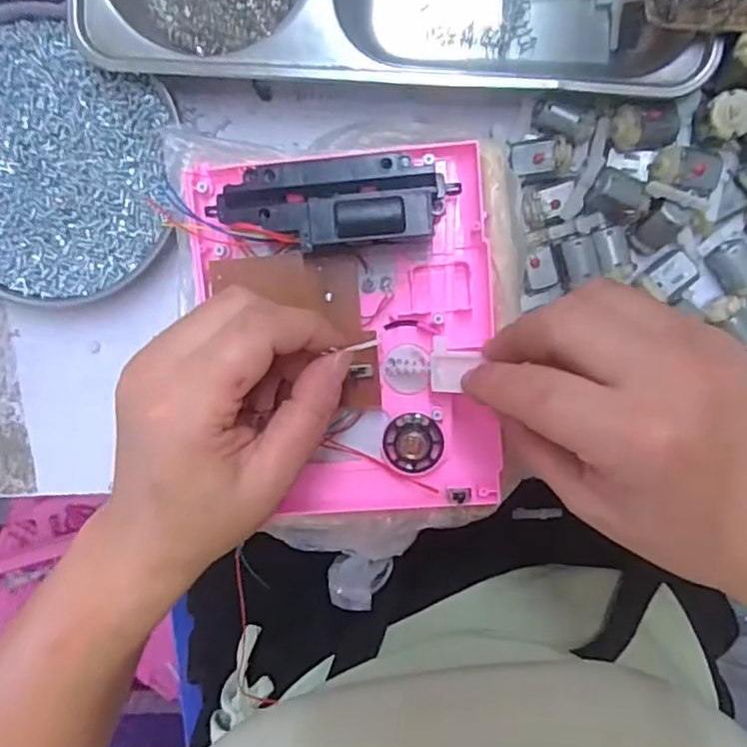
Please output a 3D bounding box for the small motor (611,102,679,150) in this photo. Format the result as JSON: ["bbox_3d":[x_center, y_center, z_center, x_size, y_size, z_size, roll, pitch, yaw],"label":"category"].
[{"bbox_3d":[0.123,-0.111,0.285,0.030,0.015,0.018,1,99,3],"label":"small motor"}]

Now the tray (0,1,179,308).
[{"bbox_3d":[-0.163,-0.103,0.311,0.132,0.017,0.122,37,99,-3],"label":"tray"}]

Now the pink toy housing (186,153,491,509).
[{"bbox_3d":[-0.010,-0.010,0.283,0.137,0.040,0.171,-4,98,4],"label":"pink toy housing"}]

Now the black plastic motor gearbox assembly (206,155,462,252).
[{"bbox_3d":[-0.019,-0.071,0.267,0.097,0.028,0.037,-5,98,4],"label":"black plastic motor gearbox assembly"}]

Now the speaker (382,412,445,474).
[{"bbox_3d":[0.019,0.033,0.298,0.028,0.004,0.028,0,99,3],"label":"speaker"}]

